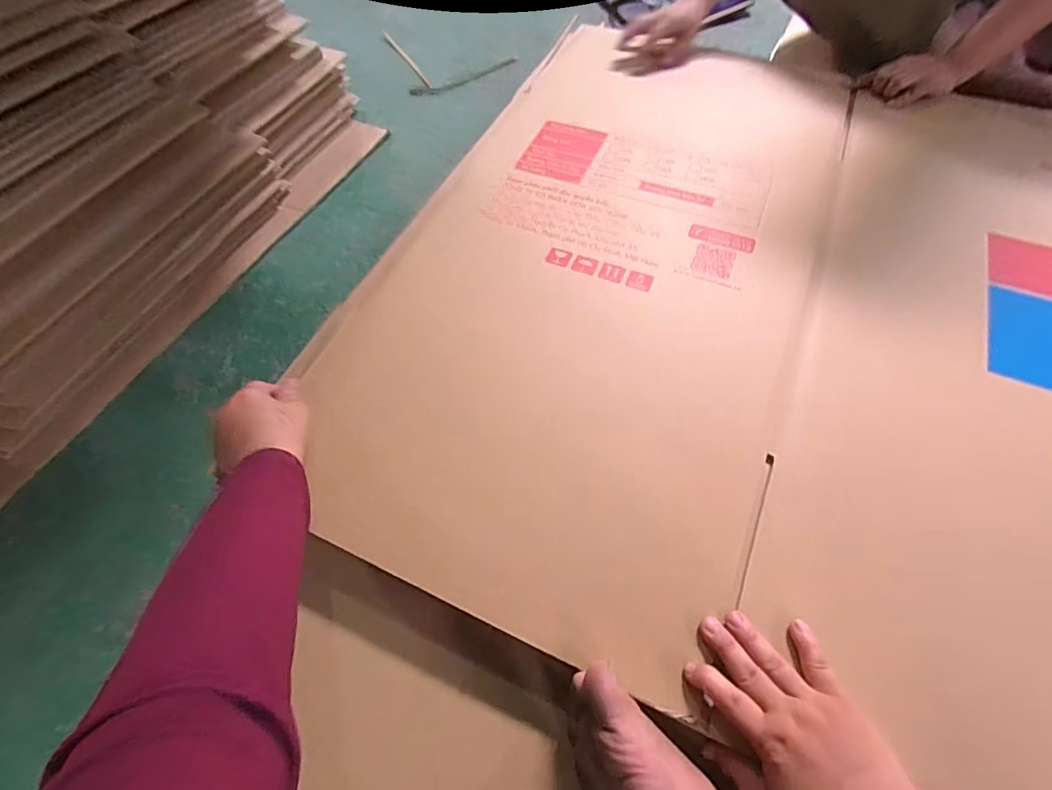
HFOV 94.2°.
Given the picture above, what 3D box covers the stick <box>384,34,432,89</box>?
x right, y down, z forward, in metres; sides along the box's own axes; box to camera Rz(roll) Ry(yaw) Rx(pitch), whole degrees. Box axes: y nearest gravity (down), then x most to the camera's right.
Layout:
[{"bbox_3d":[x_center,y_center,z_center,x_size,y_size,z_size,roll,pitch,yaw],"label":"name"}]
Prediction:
[{"bbox_3d":[-0.234,-0.664,0.962,0.015,0.005,0.212,-29,64,-16],"label":"stick"}]

